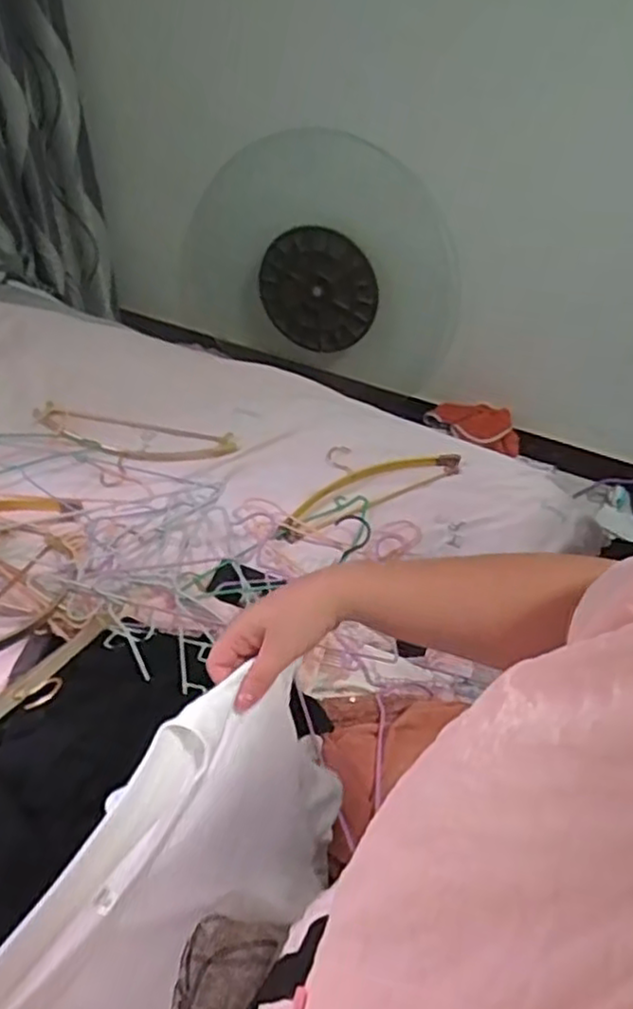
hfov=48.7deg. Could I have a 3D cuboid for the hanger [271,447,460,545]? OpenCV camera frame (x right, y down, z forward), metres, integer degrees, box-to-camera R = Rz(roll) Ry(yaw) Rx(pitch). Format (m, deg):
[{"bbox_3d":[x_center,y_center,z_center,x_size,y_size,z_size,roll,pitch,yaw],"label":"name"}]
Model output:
[{"bbox_3d":[0.072,-0.047,1.228,0.361,0.024,0.143,-21,52,-23],"label":"hanger"}]

